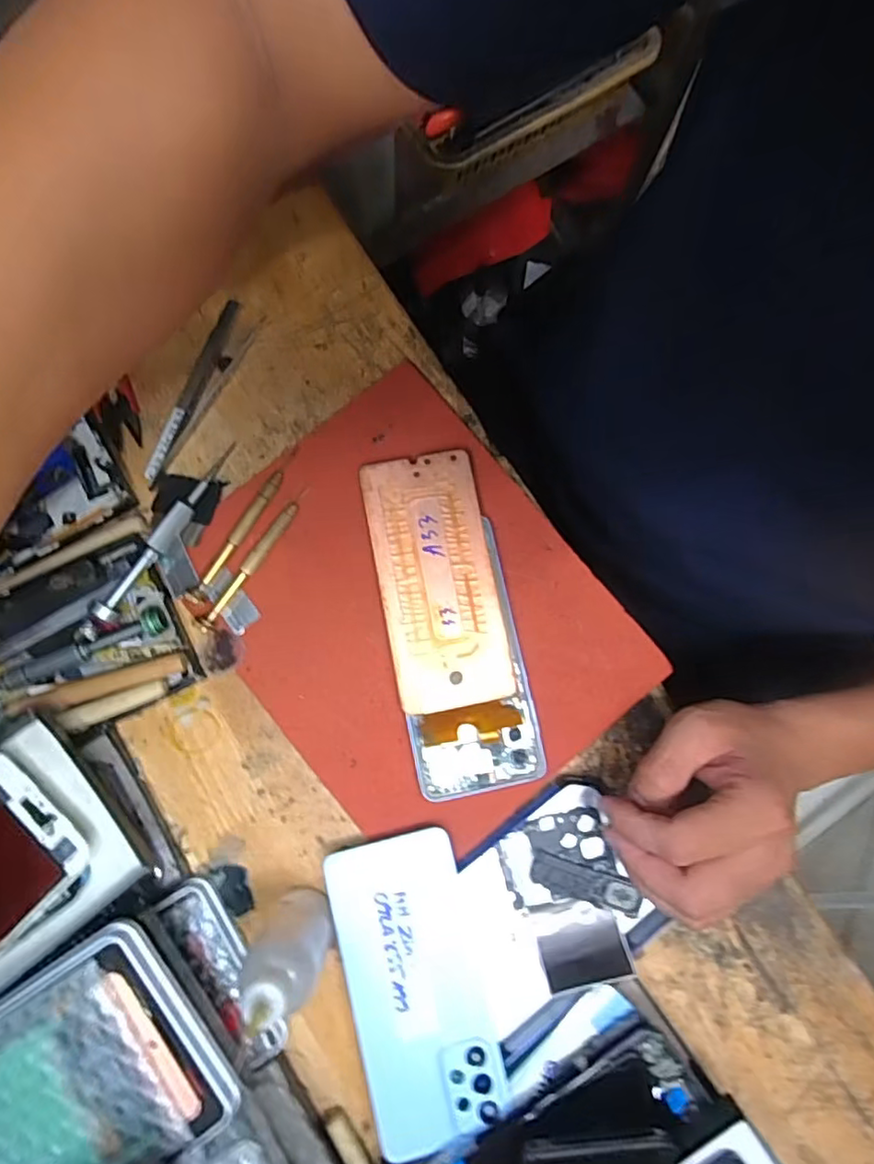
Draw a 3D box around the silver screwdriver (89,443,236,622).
[{"bbox_3d":[-0.158,-0.031,0.357,0.012,0.023,0.125,29,80,4],"label":"silver screwdriver"}]

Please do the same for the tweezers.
[{"bbox_3d":[-0.152,-0.120,0.382,0.024,0.006,0.127,27,81,2],"label":"tweezers"}]

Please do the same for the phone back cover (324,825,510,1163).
[{"bbox_3d":[-0.012,0.219,0.327,0.071,0.005,0.154,-13,82,-4],"label":"phone back cover"}]

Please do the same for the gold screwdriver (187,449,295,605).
[{"bbox_3d":[-0.116,-0.035,0.366,0.010,0.007,0.110,31,82,3],"label":"gold screwdriver"}]

